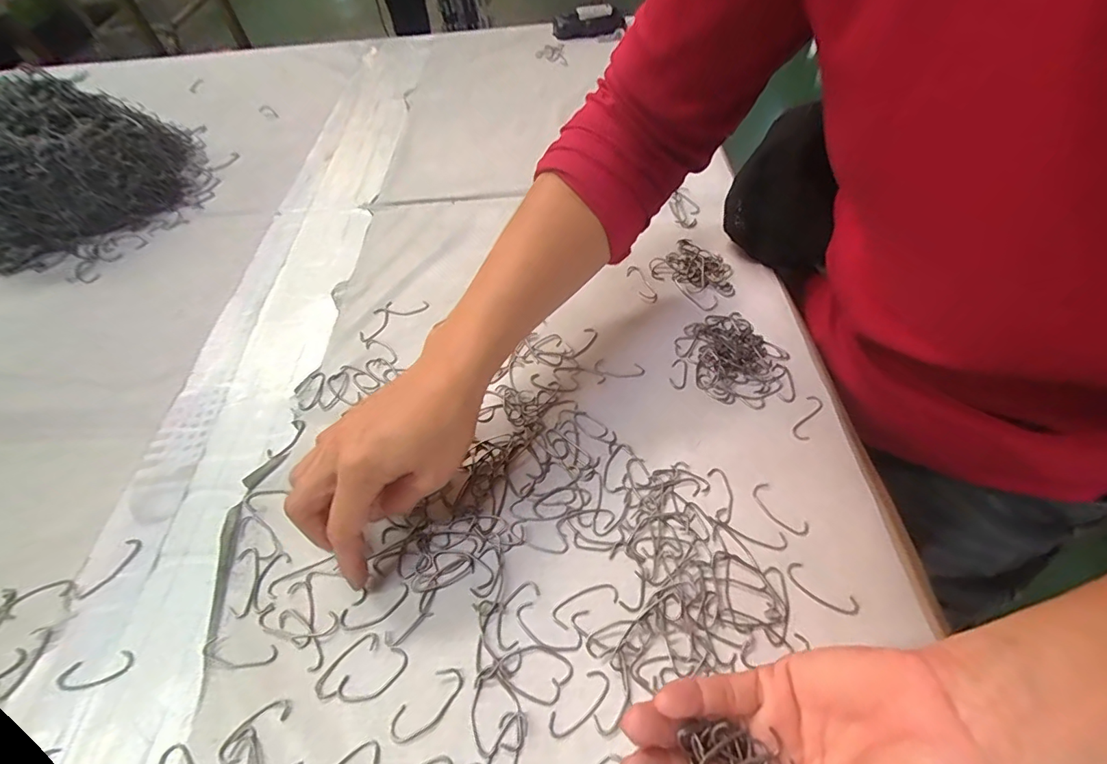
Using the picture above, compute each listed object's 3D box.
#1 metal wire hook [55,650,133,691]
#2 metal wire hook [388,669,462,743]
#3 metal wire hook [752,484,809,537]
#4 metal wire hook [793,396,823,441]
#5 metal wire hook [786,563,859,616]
[{"bbox_3d":[-0.253,0.160,0.259,0.036,0.004,0.016,-12,55,-4],"label":"metal wire hook"},{"bbox_3d":[-0.065,0.165,0.241,0.041,0.004,0.018,-39,61,-21],"label":"metal wire hook"},{"bbox_3d":[0.137,0.077,0.285,0.014,0.004,0.037,-32,59,-17],"label":"metal wire hook"},{"bbox_3d":[0.172,0.023,0.318,0.011,0.004,0.037,27,61,21],"label":"metal wire hook"},{"bbox_3d":[0.147,0.114,0.258,0.037,0.004,0.014,33,63,24],"label":"metal wire hook"}]

